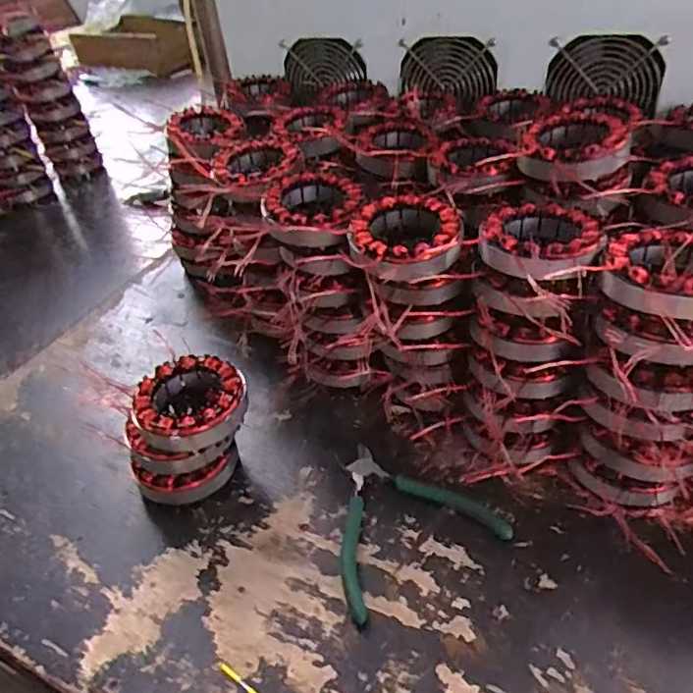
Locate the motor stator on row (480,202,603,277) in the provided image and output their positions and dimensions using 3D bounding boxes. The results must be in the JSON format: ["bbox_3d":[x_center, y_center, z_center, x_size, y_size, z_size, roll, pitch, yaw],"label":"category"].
[{"bbox_3d":[0.142,-0.080,0.424,0.081,0.026,0.085,-4,42,4],"label":"motor stator on row"}]

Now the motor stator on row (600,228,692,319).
[{"bbox_3d":[0.216,-0.051,0.377,0.083,0.023,0.098,14,46,23],"label":"motor stator on row"}]

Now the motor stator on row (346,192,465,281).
[{"bbox_3d":[0.045,-0.087,0.450,0.086,0.027,0.084,-4,42,4],"label":"motor stator on row"}]

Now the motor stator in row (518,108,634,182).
[{"bbox_3d":[0.190,-0.166,0.478,0.085,0.035,0.091,8,44,17],"label":"motor stator in row"}]

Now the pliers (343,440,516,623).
[{"bbox_3d":[0.037,0.126,0.451,0.134,0.011,0.131,-23,44,-17],"label":"pliers"}]

